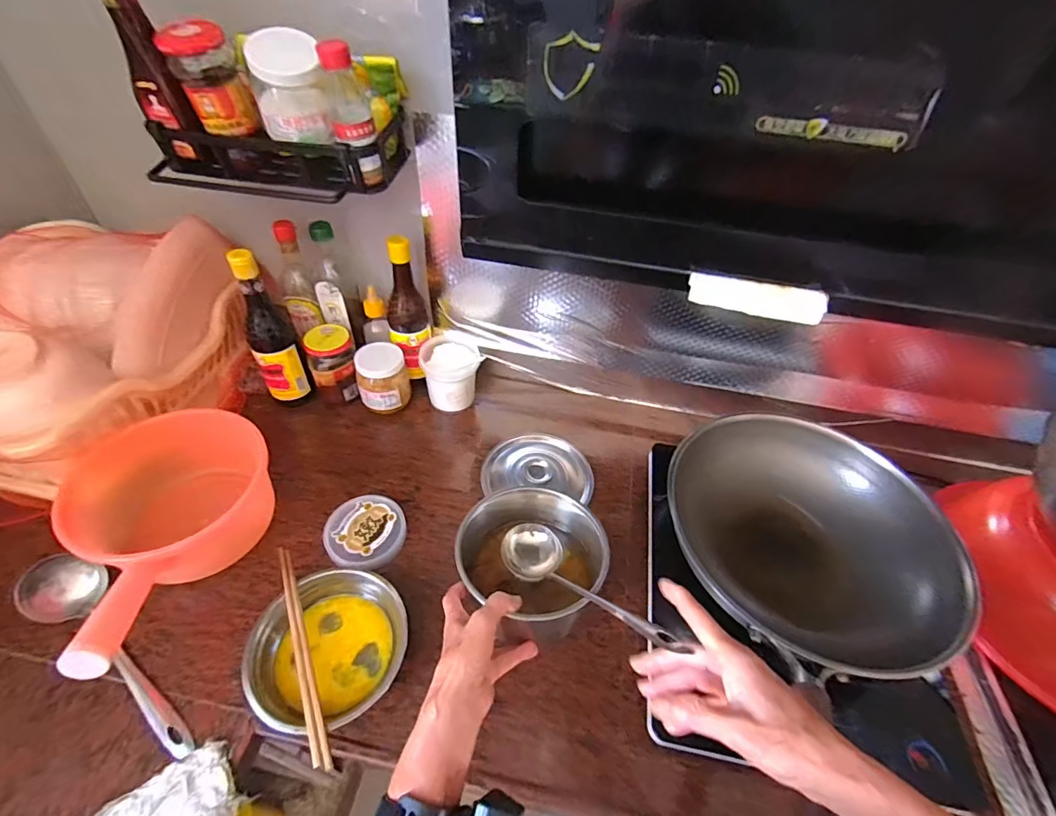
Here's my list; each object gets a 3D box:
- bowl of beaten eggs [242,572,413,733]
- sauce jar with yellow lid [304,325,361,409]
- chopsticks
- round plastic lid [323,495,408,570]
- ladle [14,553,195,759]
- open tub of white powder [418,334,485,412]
[{"bbox_3d":[-0.216,0.262,0.519,0.152,0.050,0.156,3,45,-3],"label":"bowl of beaten eggs"},{"bbox_3d":[-0.316,-0.065,0.773,0.068,0.132,0.062,3,45,-3],"label":"sauce jar with yellow lid"},{"bbox_3d":[-0.240,0.250,0.500,0.015,0.012,0.236,-17,50,-22],"label":"chopsticks"},{"bbox_3d":[-0.217,0.166,0.634,0.100,0.016,0.107,3,45,-3],"label":"round plastic lid"},{"bbox_3d":[-0.437,0.249,0.504,0.268,0.057,0.070,25,48,18],"label":"ladle"},{"bbox_3d":[-0.134,-0.060,0.810,0.095,0.100,0.110,-15,49,-20],"label":"open tub of white powder"}]

